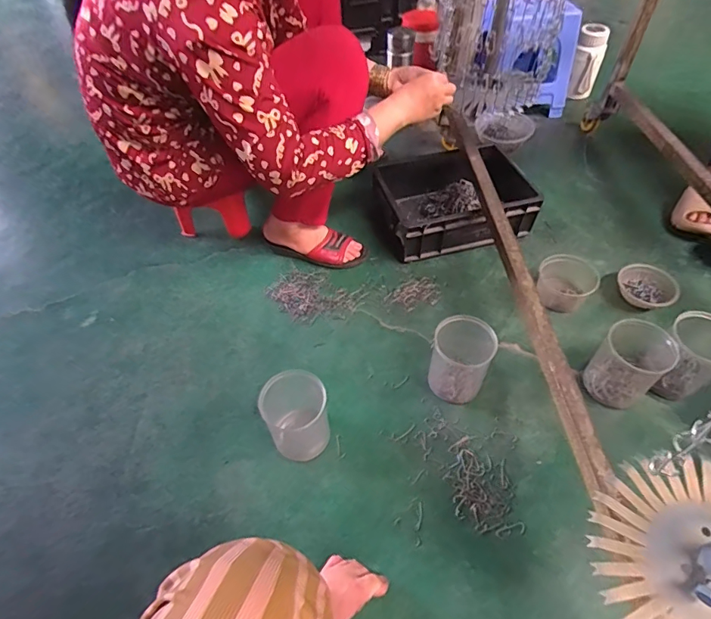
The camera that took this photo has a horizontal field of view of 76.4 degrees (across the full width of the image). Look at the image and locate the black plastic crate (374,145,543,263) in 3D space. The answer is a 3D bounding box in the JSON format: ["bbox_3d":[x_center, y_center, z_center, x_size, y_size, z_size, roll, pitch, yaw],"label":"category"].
[{"bbox_3d":[0.242,-0.275,1.108,0.360,0.125,0.282,-8,51,-3],"label":"black plastic crate"}]

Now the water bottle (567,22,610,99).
[{"bbox_3d":[0.729,-0.774,1.428,0.092,0.194,0.091,20,56,17],"label":"water bottle"}]

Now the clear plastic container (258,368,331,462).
[{"bbox_3d":[-0.100,0.178,0.753,0.103,0.131,0.101,-11,52,-5],"label":"clear plastic container"}]

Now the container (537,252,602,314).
[{"bbox_3d":[0.446,-0.062,0.963,0.110,0.062,0.111,-2,51,2],"label":"container"}]

